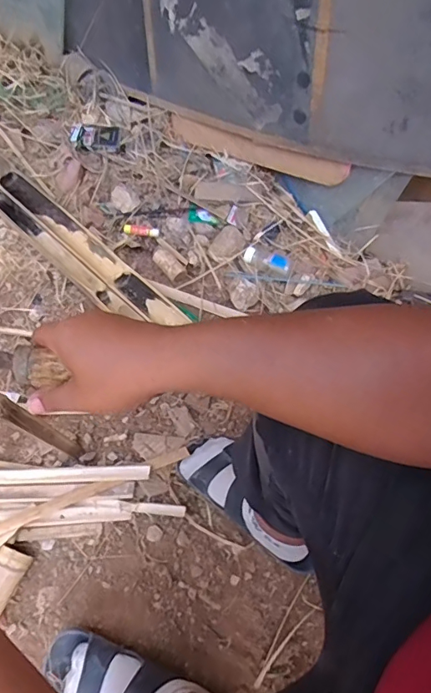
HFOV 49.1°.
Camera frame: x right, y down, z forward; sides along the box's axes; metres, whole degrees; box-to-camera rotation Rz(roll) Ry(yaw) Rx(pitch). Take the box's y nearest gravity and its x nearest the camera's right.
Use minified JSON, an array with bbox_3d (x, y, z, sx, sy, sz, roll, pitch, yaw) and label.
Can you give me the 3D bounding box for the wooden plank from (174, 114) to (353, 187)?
[{"bbox_3d":[0.074,-0.412,0.983,0.432,0.060,0.022,29,68,26],"label":"wooden plank"}]

